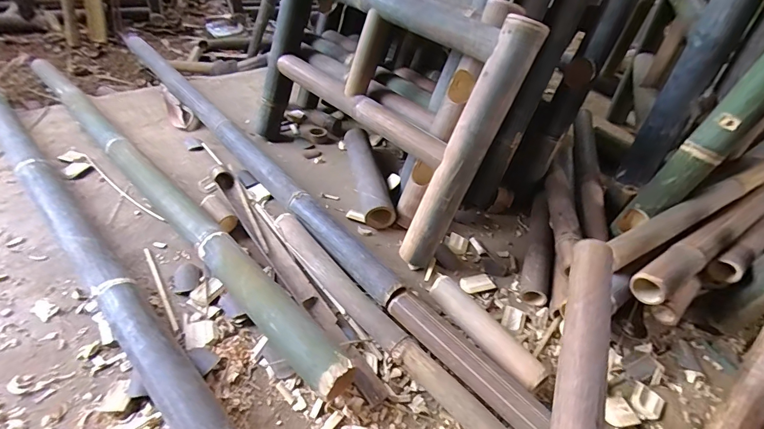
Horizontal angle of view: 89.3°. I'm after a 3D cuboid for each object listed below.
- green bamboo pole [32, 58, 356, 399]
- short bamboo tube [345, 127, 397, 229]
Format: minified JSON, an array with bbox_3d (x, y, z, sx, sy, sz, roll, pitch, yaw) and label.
[{"bbox_3d":[-0.508,-0.066,0.865,1.243,0.063,0.073,35,49,27],"label":"green bamboo pole"},{"bbox_3d":[-0.041,-0.115,1.020,0.079,0.062,0.356,-4,44,-13],"label":"short bamboo tube"}]

